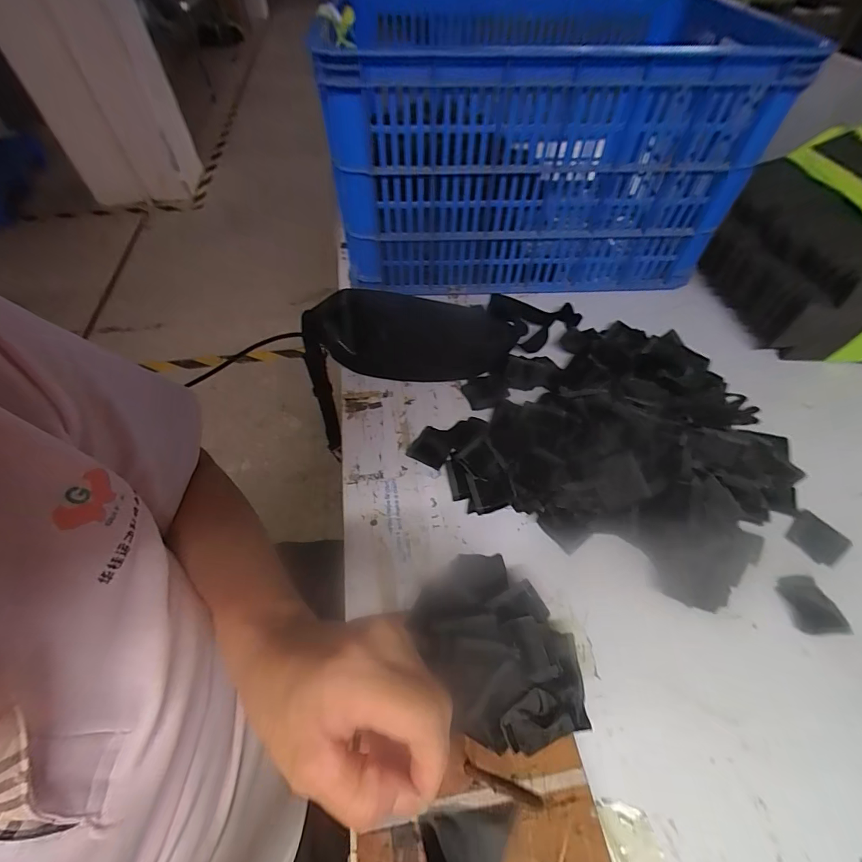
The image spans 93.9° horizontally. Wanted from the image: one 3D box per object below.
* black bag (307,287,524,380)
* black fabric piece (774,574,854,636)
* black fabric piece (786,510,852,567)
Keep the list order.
[{"bbox_3d":[-0.027,-0.138,0.568,0.289,0.083,0.103,3,54,3],"label":"black bag"},{"bbox_3d":[0.372,0.170,0.393,0.047,0.004,0.054,-5,54,-3],"label":"black fabric piece"},{"bbox_3d":[0.417,0.117,0.434,0.051,0.004,0.049,-31,59,-20],"label":"black fabric piece"}]

